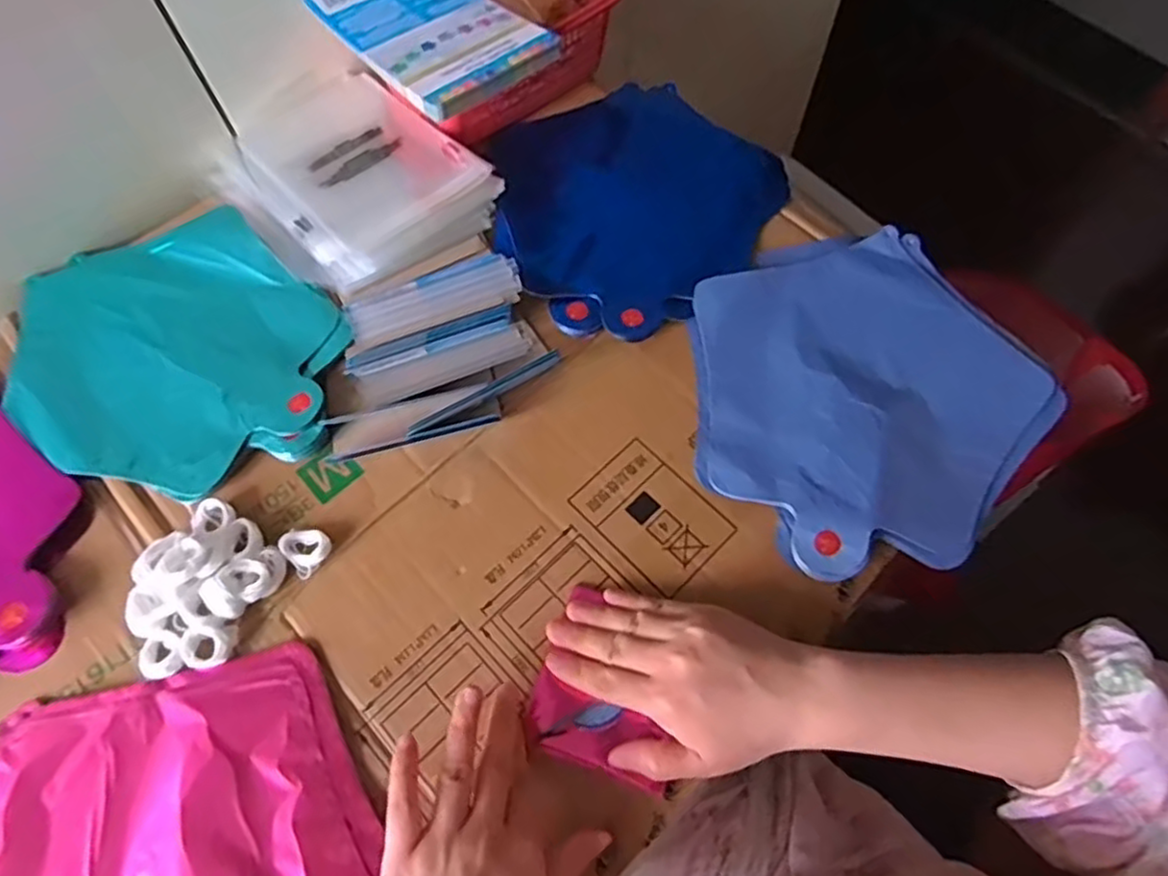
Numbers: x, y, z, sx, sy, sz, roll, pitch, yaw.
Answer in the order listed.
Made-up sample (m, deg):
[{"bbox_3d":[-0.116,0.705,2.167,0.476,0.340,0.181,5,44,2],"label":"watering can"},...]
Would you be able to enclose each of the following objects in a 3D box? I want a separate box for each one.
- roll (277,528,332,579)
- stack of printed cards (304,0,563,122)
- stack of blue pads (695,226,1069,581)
[{"bbox_3d":[-0.170,0.068,0.429,0.026,0.010,0.028,0,65,0],"label":"roll"},{"bbox_3d":[-0.115,-0.312,0.524,0.119,0.022,0.180,-35,70,-15],"label":"stack of printed cards"},{"bbox_3d":[0.184,-0.036,0.477,0.239,0.016,0.227,-40,72,-17],"label":"stack of blue pads"}]

